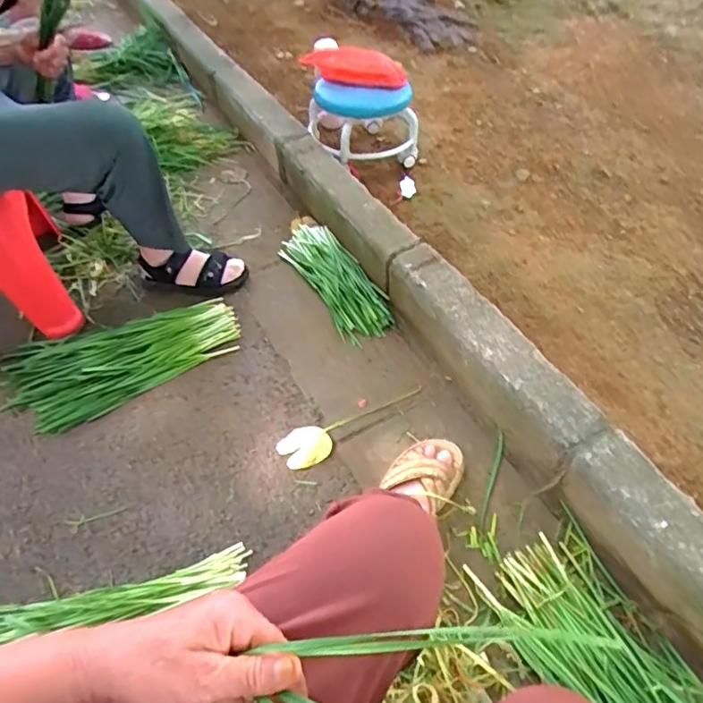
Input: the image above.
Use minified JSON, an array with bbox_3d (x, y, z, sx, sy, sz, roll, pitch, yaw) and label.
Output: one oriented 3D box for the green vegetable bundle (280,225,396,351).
[{"bbox_3d":[-0.032,-0.157,1.205,0.125,0.063,0.337,-27,55,-17],"label":"green vegetable bundle"}]

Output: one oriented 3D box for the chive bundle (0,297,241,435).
[{"bbox_3d":[-0.451,0.007,1.103,0.455,0.039,0.235,-21,53,-13],"label":"chive bundle"}]

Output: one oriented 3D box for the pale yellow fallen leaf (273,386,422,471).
[{"bbox_3d":[-0.001,0.118,0.994,0.277,0.029,0.075,-31,56,-20],"label":"pale yellow fallen leaf"}]

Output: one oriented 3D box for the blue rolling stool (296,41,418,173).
[{"bbox_3d":[0.013,-0.638,1.447,0.246,0.236,0.290,-14,52,-8],"label":"blue rolling stool"}]

